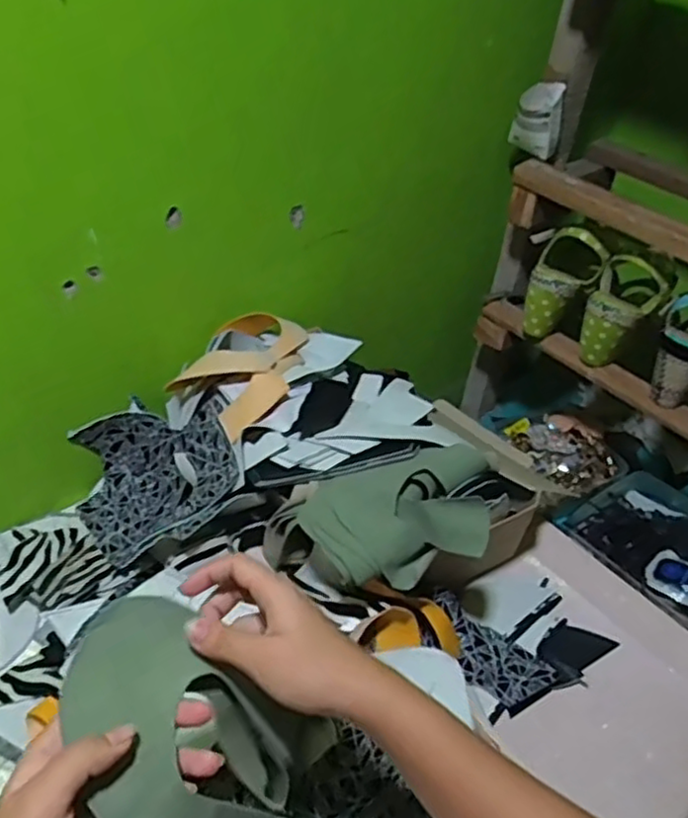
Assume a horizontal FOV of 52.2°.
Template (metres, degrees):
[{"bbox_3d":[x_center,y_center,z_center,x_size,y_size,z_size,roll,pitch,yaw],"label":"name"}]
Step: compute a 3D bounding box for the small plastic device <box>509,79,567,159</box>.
[{"bbox_3d":[0.241,-0.361,0.871,0.059,0.078,0.034,18,41,12],"label":"small plastic device"}]

